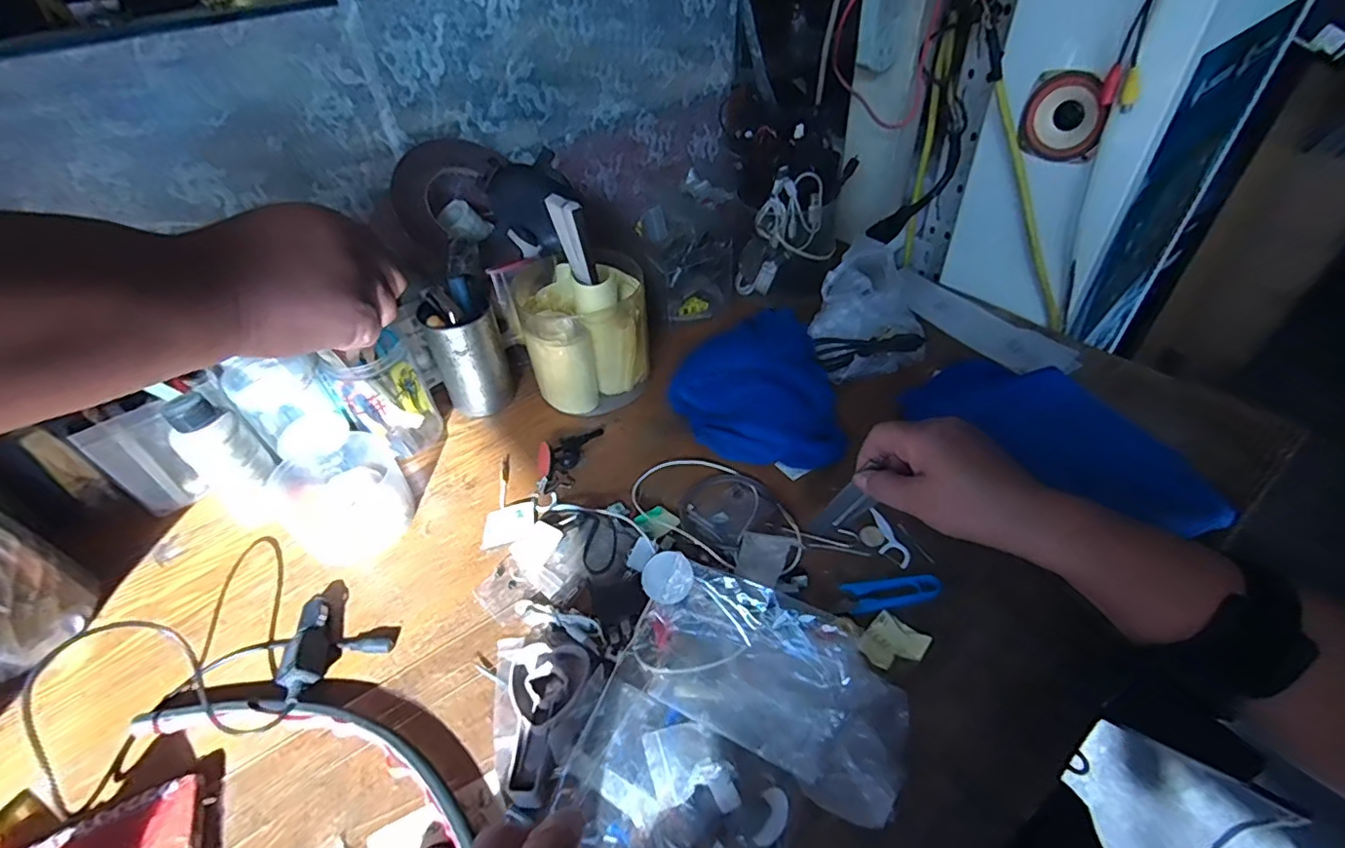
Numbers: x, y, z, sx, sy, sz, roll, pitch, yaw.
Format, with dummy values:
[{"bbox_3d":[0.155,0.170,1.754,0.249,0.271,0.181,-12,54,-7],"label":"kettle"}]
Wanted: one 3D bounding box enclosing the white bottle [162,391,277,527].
[{"bbox_3d":[-0.368,0.028,0.480,0.042,0.113,0.047,30,54,31],"label":"white bottle"}]

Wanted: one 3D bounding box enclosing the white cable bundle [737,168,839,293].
[{"bbox_3d":[0.132,-0.213,0.650,0.112,0.135,0.035,-2,44,3],"label":"white cable bundle"}]

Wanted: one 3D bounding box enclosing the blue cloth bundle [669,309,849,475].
[{"bbox_3d":[0.075,-0.044,0.567,0.146,0.052,0.200,-12,45,-7],"label":"blue cloth bundle"}]

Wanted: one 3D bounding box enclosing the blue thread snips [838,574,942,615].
[{"bbox_3d":[0.164,0.125,0.431,0.071,0.005,0.025,-7,45,-2],"label":"blue thread snips"}]

